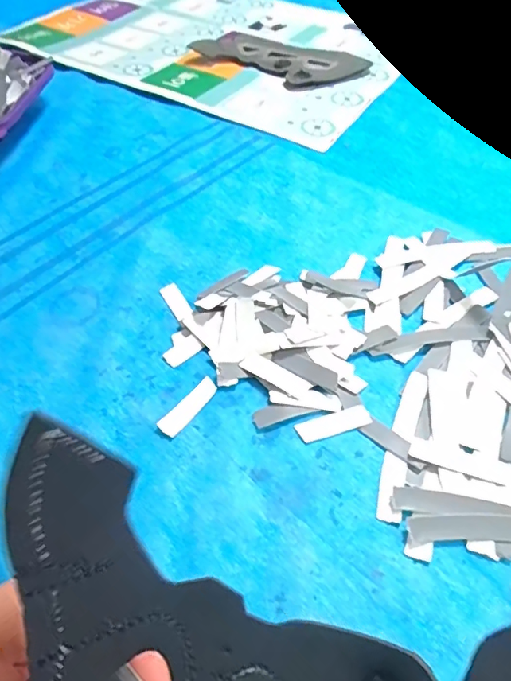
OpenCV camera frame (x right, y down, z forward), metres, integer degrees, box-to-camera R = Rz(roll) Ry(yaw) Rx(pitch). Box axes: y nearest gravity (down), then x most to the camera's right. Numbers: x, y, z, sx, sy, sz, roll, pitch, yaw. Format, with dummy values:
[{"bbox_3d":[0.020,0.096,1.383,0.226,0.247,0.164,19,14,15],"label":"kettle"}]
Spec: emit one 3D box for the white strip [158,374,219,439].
[{"bbox_3d":[-0.042,0.042,0.305,0.014,0.004,0.046,32,58,22],"label":"white strip"}]

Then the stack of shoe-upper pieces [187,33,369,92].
[{"bbox_3d":[0.030,-0.322,0.548,0.195,0.016,0.091,11,57,5],"label":"stack of shoe-upper pieces"}]

